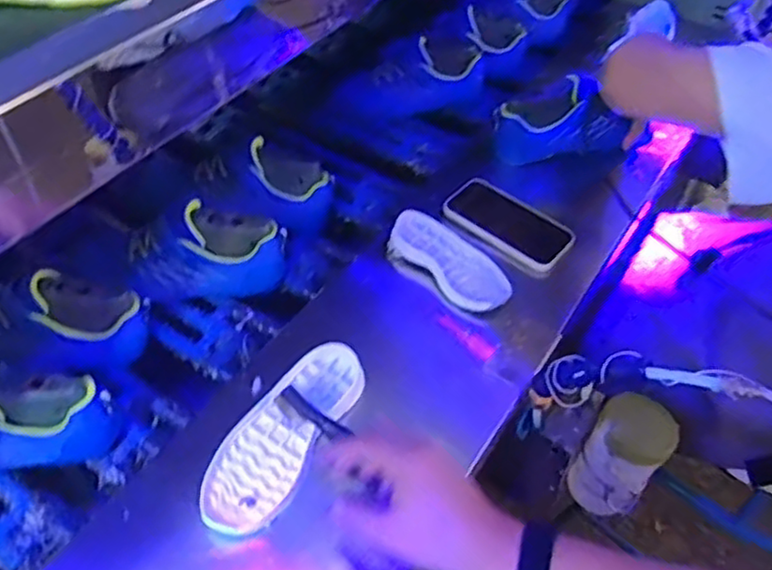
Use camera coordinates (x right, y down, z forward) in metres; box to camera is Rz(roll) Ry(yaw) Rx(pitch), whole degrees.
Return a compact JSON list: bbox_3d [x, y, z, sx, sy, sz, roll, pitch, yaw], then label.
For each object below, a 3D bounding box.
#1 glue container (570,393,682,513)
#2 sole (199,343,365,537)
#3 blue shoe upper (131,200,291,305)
[{"bbox_3d":[0.245,0.174,0.694,0.074,0.127,0.070,0,49,0],"label":"glue container"},{"bbox_3d":[-0.094,0.130,0.612,0.082,0.020,0.199,22,52,18],"label":"sole"},{"bbox_3d":[-0.199,-0.047,0.760,0.168,0.098,0.092,-8,49,-7],"label":"blue shoe upper"}]

